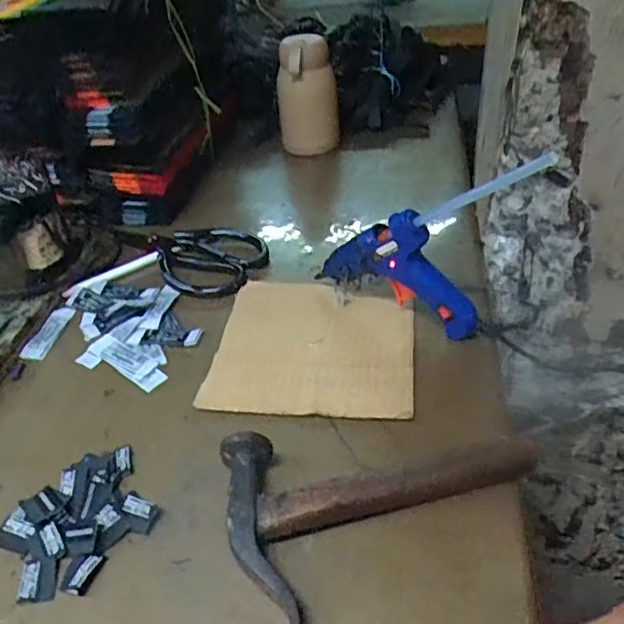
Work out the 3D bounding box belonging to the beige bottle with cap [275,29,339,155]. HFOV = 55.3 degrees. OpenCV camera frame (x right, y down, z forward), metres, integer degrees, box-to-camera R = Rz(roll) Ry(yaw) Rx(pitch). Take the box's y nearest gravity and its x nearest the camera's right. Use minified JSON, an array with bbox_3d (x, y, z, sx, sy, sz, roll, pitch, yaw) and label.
[{"bbox_3d":[-0.004,-0.280,0.767,0.077,0.132,0.064,-4,37,-3],"label":"beige bottle with cap"}]

